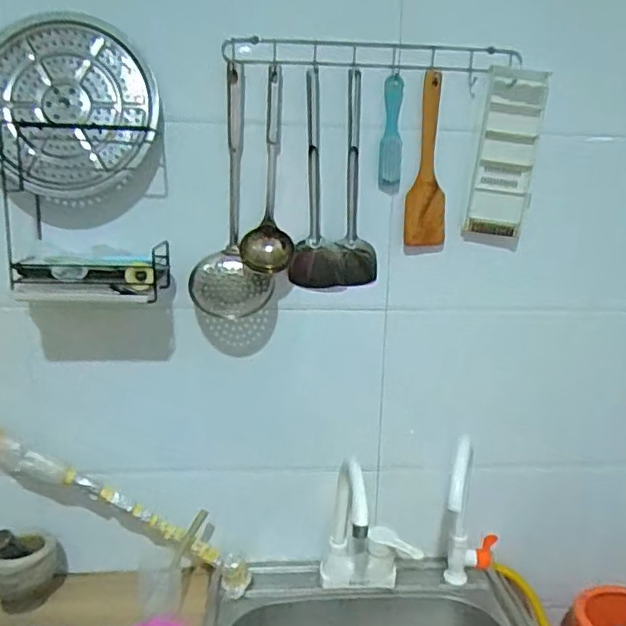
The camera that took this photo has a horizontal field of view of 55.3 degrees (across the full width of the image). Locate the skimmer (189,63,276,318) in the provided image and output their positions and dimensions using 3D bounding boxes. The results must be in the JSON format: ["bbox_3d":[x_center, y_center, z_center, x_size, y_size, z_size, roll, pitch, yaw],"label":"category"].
[{"bbox_3d":[-0.127,-0.178,0.935,0.126,0.369,0.030,-1,13,-11],"label":"skimmer"}]

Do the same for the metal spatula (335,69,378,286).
[{"bbox_3d":[0.077,-0.206,0.954,0.074,0.325,0.035,0,12,-5],"label":"metal spatula"}]

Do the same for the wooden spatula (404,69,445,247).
[{"bbox_3d":[0.184,-0.241,0.956,0.064,0.266,0.007,0,14,1],"label":"wooden spatula"}]

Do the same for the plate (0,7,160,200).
[{"bbox_3d":[-0.365,-0.311,0.883,0.252,0.256,0.030,-26,6,-7],"label":"plate"}]

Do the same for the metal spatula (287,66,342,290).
[{"bbox_3d":[0.006,-0.198,0.947,0.082,0.323,0.043,2,12,2],"label":"metal spatula"}]

